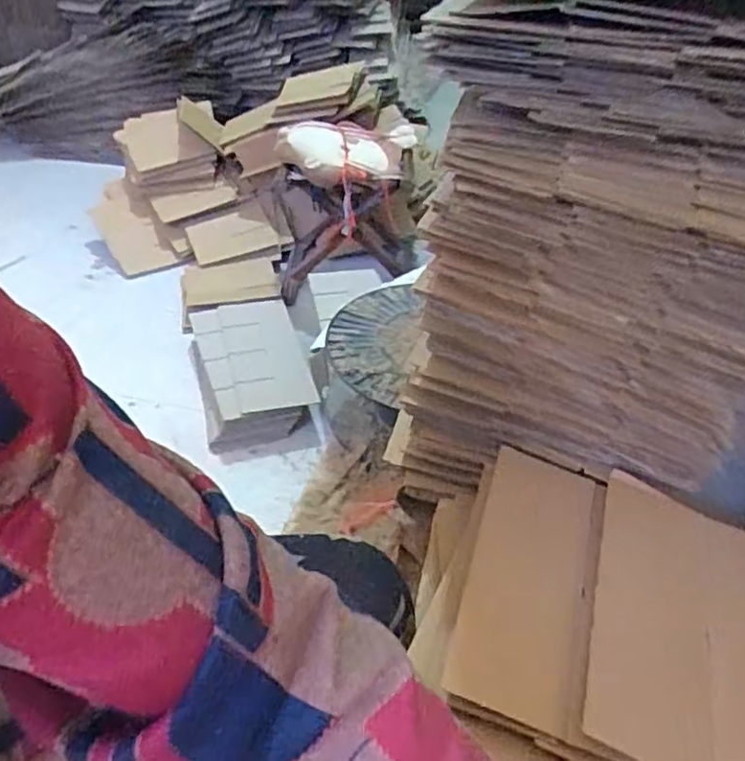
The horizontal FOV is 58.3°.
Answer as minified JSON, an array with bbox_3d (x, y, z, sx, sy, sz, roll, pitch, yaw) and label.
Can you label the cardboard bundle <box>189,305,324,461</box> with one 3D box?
[{"bbox_3d":[-0.216,-0.011,1.236,0.195,0.102,0.358,-10,37,-14],"label":"cardboard bundle"}]

